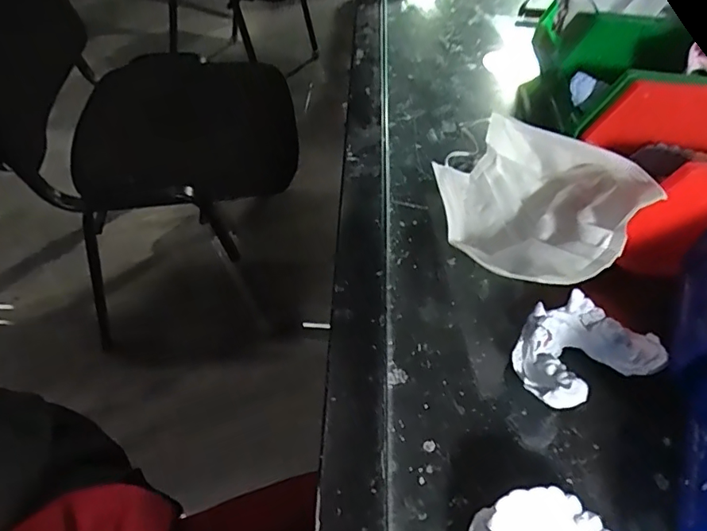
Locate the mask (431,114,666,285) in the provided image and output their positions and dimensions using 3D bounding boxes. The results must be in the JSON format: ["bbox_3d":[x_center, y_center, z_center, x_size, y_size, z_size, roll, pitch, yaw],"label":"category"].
[{"bbox_3d":[0.113,-0.044,0.331,0.098,0.067,0.150,-25,53,-23],"label":"mask"}]

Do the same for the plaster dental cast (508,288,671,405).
[{"bbox_3d":[0.124,0.047,0.277,0.081,0.030,0.054,-16,50,-17],"label":"plaster dental cast"}]

